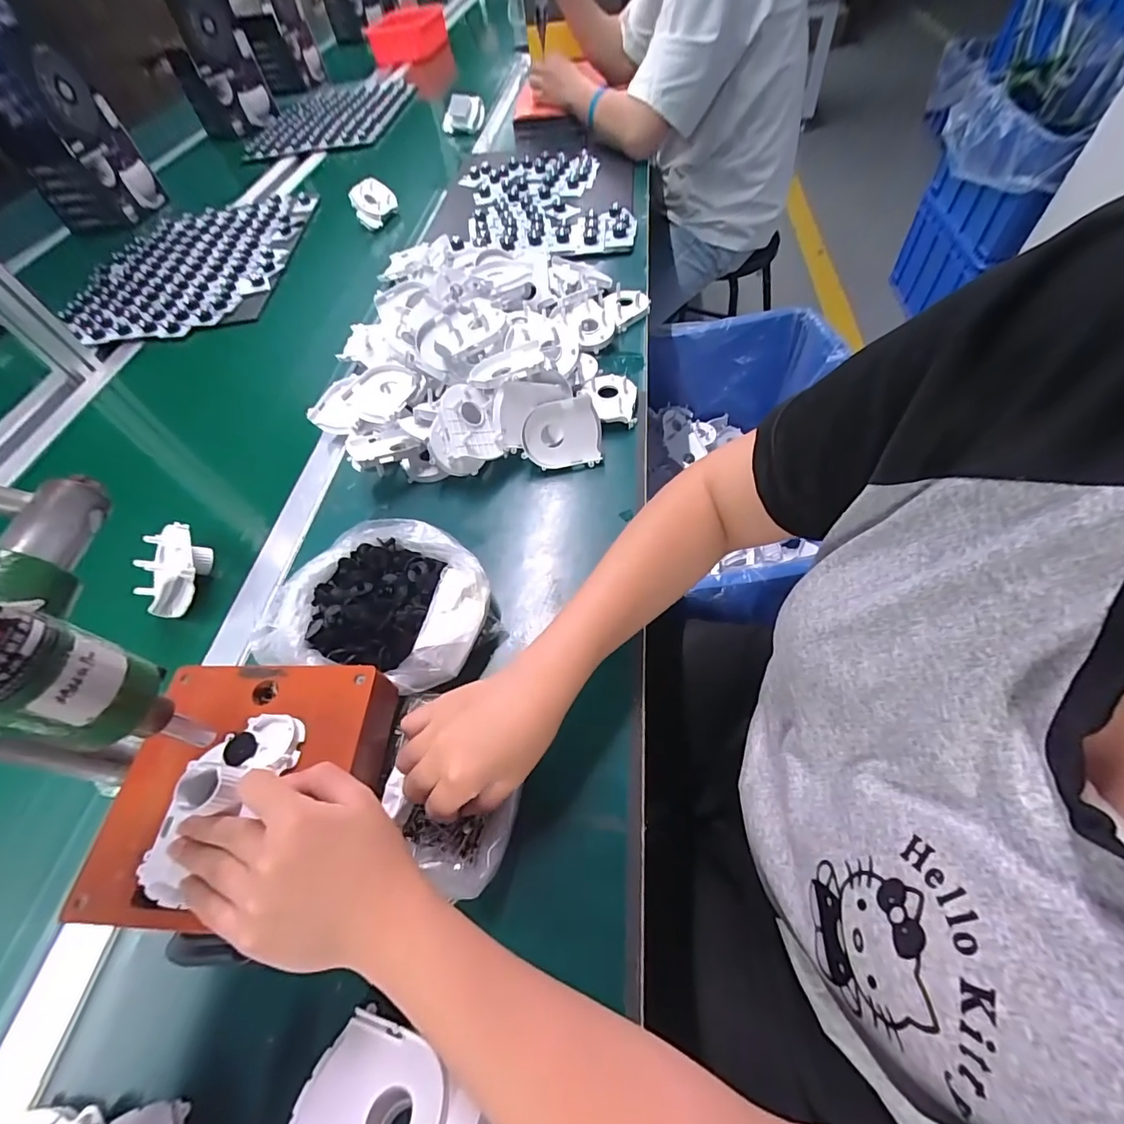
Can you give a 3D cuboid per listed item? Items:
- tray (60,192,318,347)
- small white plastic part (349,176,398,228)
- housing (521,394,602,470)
[{"bbox_3d":[-0.654,-0.530,0.875,0.353,0.045,0.440,-9,56,2],"label":"tray"},{"bbox_3d":[-0.341,-0.651,0.885,0.077,0.073,0.047,-16,57,-7],"label":"small white plastic part"},{"bbox_3d":[-0.001,-0.134,0.510,0.080,0.068,0.024,-12,23,0],"label":"housing"}]

